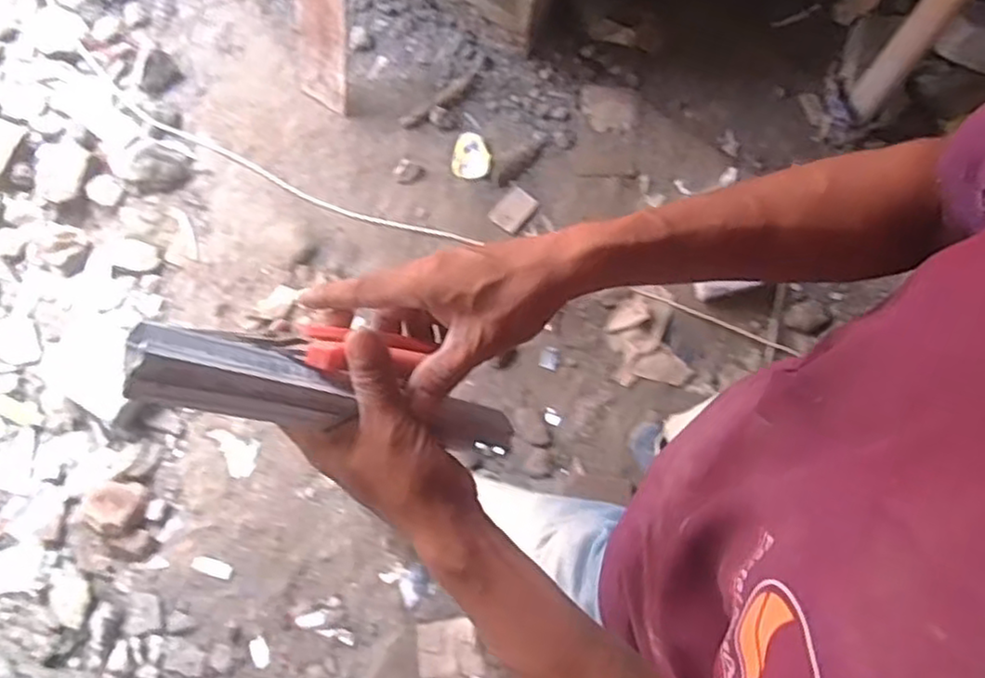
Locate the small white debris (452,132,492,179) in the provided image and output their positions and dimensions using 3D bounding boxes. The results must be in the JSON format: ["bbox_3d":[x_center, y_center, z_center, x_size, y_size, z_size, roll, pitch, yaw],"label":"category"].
[{"bbox_3d":[-0.044,-0.383,1.441,0.076,0.022,0.094,1,79,-2],"label":"small white debris"}]

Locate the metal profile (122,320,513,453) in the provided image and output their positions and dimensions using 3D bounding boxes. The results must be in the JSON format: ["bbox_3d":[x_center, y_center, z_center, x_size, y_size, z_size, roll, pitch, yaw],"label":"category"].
[{"bbox_3d":[-0.081,0.033,0.386,0.222,0.026,0.040,18,73,-35],"label":"metal profile"}]

